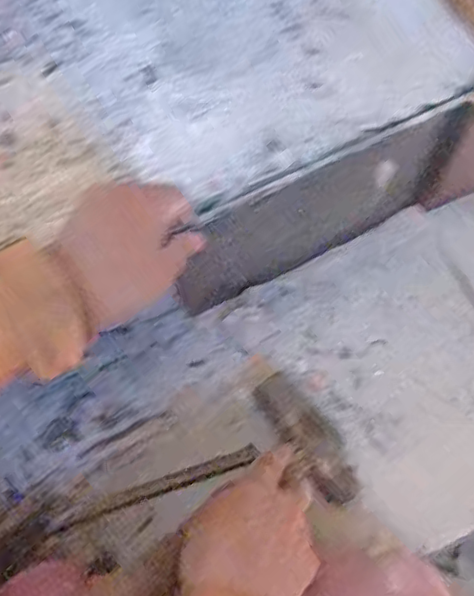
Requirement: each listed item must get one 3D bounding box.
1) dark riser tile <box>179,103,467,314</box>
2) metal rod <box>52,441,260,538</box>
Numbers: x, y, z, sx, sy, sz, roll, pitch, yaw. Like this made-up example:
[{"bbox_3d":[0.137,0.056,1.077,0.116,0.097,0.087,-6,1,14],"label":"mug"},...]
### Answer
[{"bbox_3d":[0.062,-0.066,0.515,0.239,0.162,0.015,-26,71,-9],"label":"dark riser tile"},{"bbox_3d":[-0.070,0.166,0.525,0.183,0.008,0.015,-18,70,-6],"label":"metal rod"}]

